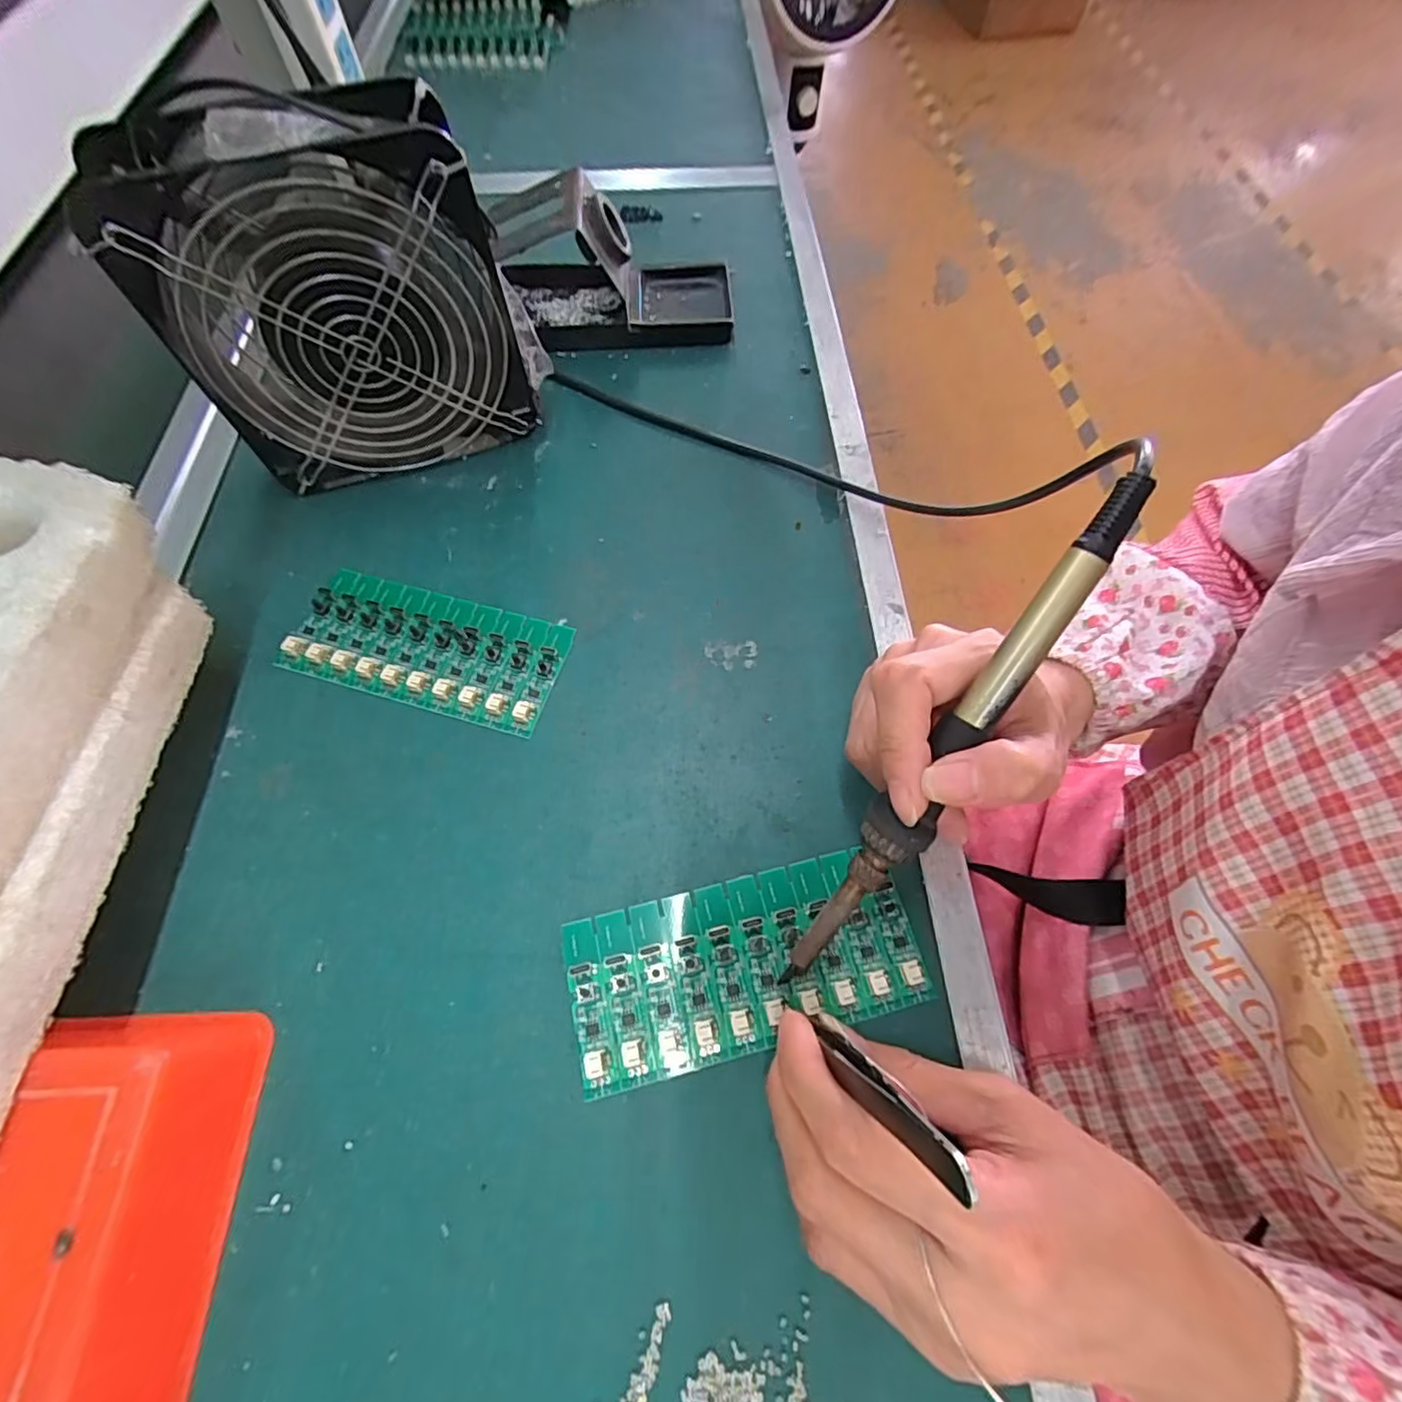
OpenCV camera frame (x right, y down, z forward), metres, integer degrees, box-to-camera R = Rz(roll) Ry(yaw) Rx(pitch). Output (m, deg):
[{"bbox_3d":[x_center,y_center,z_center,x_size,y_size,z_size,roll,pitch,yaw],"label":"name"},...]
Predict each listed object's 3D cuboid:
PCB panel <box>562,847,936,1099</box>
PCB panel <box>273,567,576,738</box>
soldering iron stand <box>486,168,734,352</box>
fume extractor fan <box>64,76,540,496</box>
[{"bbox_3d":[0.017,0.104,0.243,0.137,0.006,0.063,-12,64,-5],"label":"PCB panel"},{"bbox_3d":[-0.138,-0.029,0.307,0.135,0.007,0.063,15,65,7],"label":"PCB panel"},{"bbox_3d":[-0.060,-0.289,0.399,0.161,0.075,0.075,-2,64,-1],"label":"soldering iron stand"},{"bbox_3d":[-0.173,-0.192,0.301,0.149,0.157,0.054,-16,65,-8],"label":"fume extractor fan"}]

